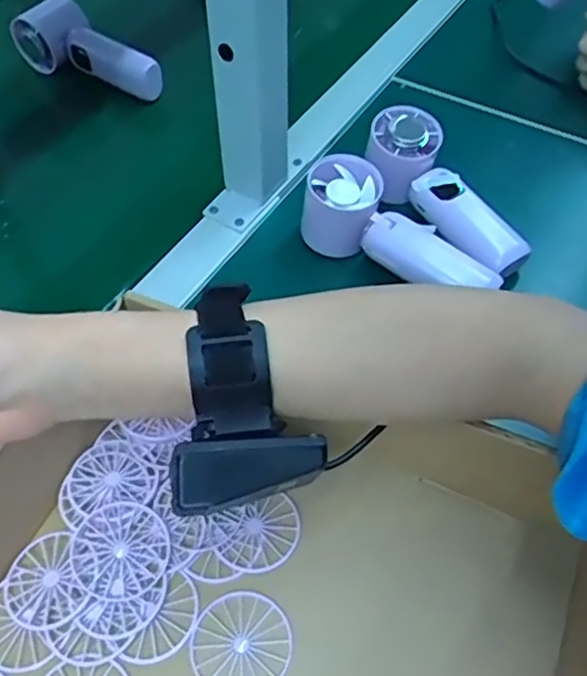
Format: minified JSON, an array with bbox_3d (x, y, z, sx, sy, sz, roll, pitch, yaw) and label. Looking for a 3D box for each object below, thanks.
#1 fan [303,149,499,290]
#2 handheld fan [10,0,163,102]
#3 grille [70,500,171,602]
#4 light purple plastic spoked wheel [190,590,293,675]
[{"bbox_3d":[0.074,-0.072,0.483,0.152,0.052,0.053,32,59,6],"label":"fan"},{"bbox_3d":[-0.192,-0.267,0.619,0.149,0.054,0.053,33,60,21],"label":"handheld fan"},{"bbox_3d":[-0.094,0.115,0.359,0.049,0.009,0.049,0,54,0],"label":"grille"},{"bbox_3d":[-0.027,0.156,0.338,0.049,0.004,0.049,0,54,0],"label":"light purple plastic spoked wheel"}]

